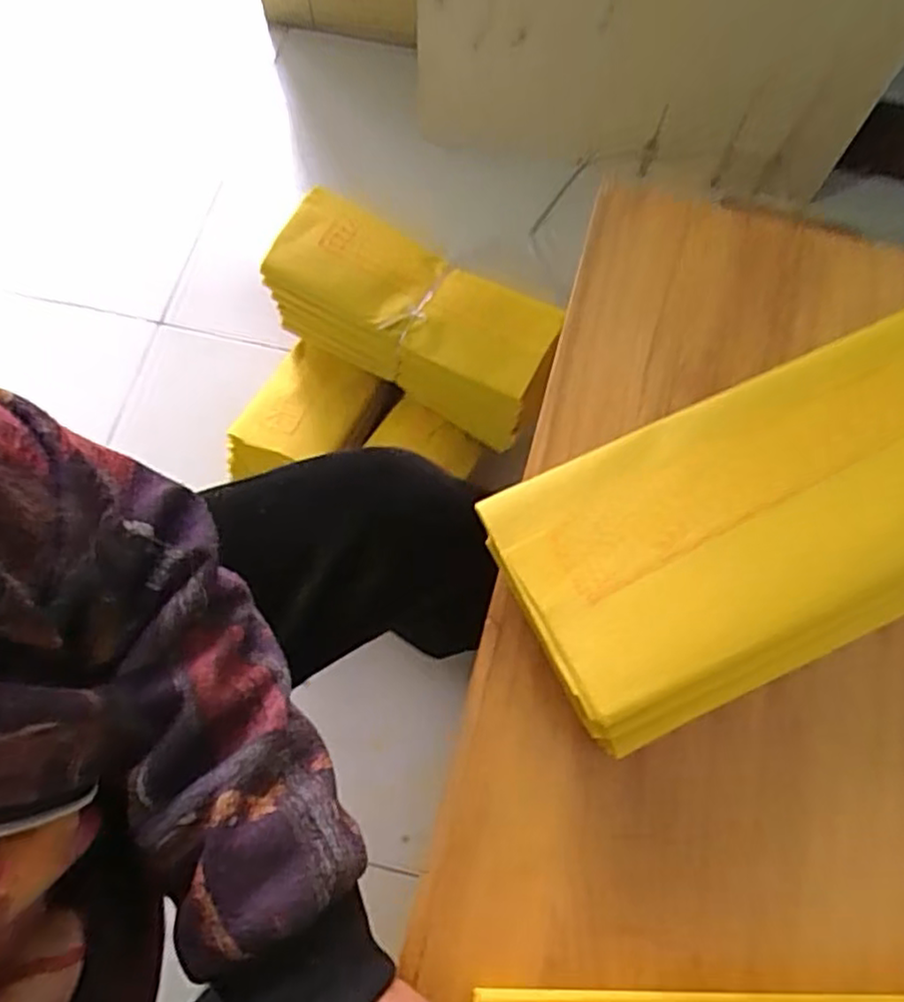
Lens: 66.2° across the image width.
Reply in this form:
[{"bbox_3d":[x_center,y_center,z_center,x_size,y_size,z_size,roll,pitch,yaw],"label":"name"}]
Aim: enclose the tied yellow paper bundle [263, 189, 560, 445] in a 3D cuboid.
[{"bbox_3d":[-0.042,-0.194,0.766,0.311,0.129,0.127,28,73,8],"label":"tied yellow paper bundle"}]

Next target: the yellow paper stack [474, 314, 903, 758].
[{"bbox_3d":[0.182,0.007,0.371,0.311,0.075,0.143,-23,73,-8],"label":"yellow paper stack"}]

